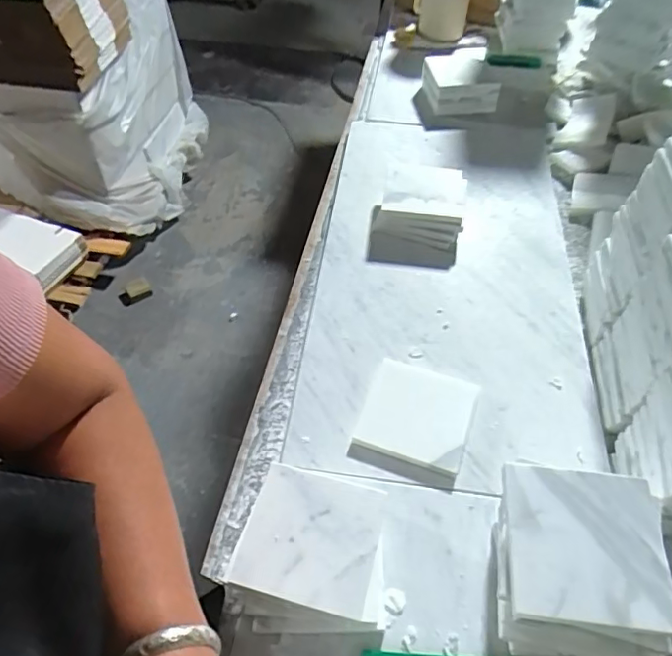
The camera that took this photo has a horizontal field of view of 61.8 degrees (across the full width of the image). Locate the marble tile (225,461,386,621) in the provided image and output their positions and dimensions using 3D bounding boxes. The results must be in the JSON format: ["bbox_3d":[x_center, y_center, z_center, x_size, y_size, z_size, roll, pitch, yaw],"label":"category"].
[{"bbox_3d":[-0.020,0.164,0.445,0.103,0.011,0.103,11,53,9],"label":"marble tile"}]

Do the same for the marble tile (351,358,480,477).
[{"bbox_3d":[0.081,0.082,0.552,0.102,0.012,0.106,16,54,13],"label":"marble tile"}]

